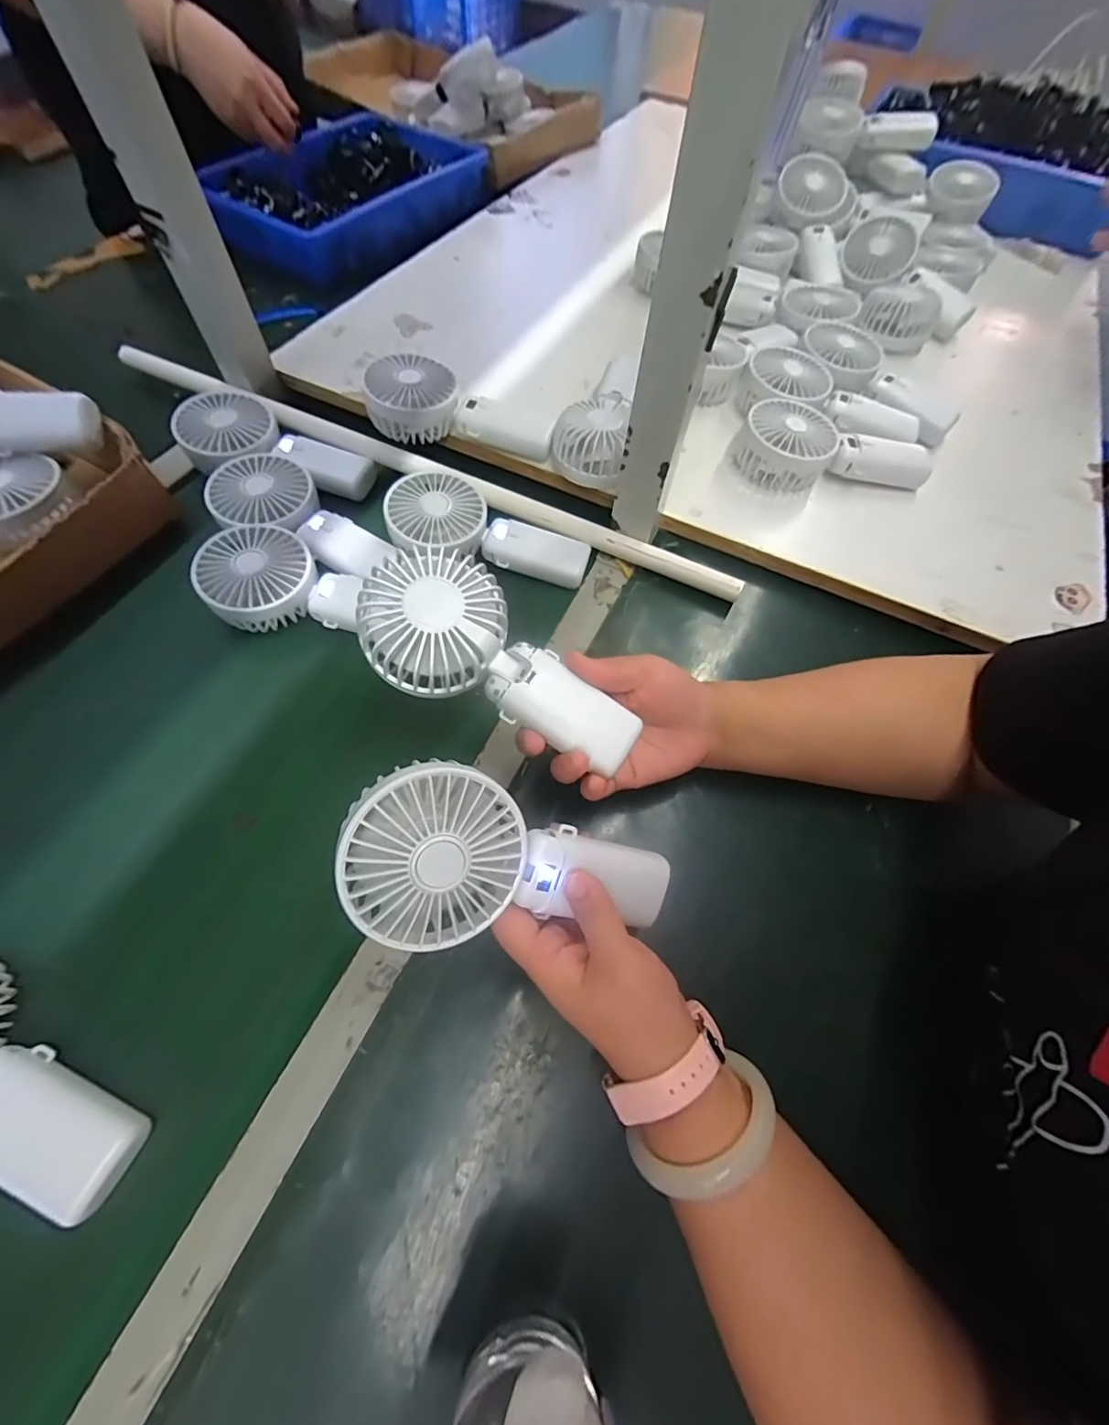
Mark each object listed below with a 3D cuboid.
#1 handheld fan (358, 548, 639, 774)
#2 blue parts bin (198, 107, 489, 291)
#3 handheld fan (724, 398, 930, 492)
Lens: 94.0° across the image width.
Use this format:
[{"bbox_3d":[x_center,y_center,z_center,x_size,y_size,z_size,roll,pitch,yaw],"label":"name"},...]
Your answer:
[{"bbox_3d":[-0.034,-0.026,0.316,0.171,0.045,0.077,32,86,-9],"label":"handheld fan"},{"bbox_3d":[-0.295,-0.744,0.743,0.251,0.075,0.342,30,64,11],"label":"blue parts bin"},{"bbox_3d":[0.274,-0.255,0.505,0.186,0.044,0.086,3,63,-3],"label":"handheld fan"}]

